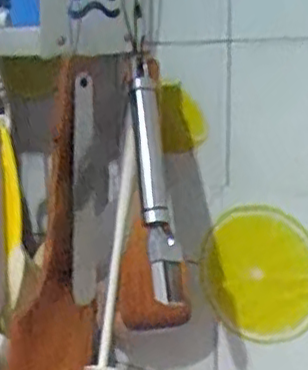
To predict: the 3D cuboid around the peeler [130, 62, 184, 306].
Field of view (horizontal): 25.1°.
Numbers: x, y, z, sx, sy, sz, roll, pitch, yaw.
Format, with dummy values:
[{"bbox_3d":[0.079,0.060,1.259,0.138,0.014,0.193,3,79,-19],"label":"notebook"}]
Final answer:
[{"bbox_3d":[0.000,-0.005,0.476,0.026,0.174,0.033,-3,-20,-14],"label":"peeler"}]

